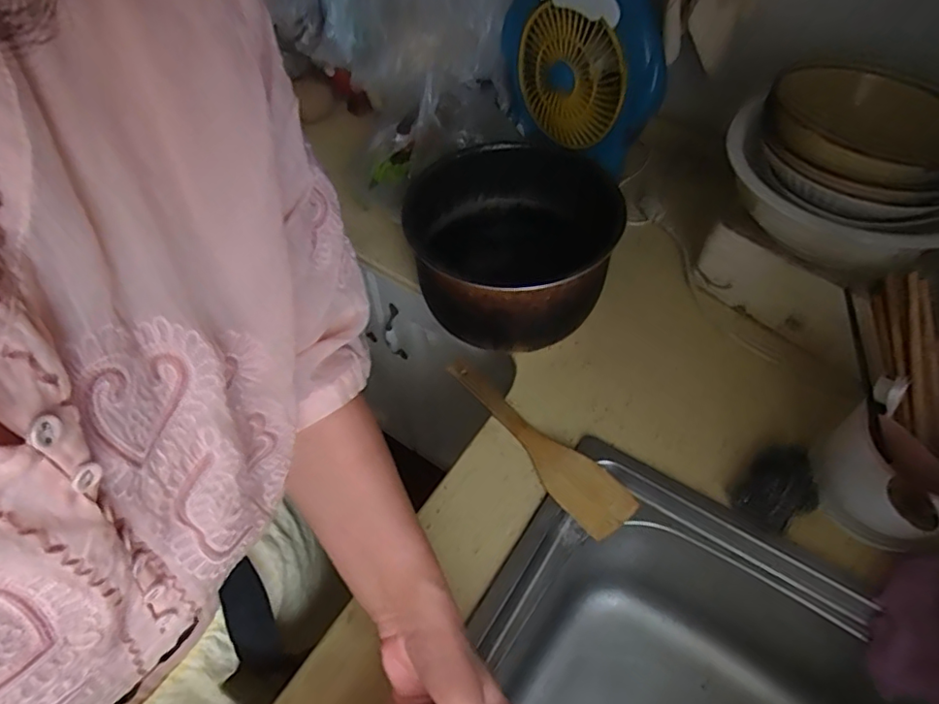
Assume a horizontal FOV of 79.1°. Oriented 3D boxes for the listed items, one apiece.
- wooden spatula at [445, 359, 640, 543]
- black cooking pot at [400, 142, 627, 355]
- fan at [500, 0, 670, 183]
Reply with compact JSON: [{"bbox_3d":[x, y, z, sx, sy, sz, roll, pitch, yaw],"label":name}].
[{"bbox_3d":[0.058,0.089,0.583,0.054,0.020,0.245,-37,60,-22],"label":"wooden spatula"},{"bbox_3d":[0.047,-0.116,0.666,0.221,0.150,0.238,-2,53,2],"label":"black cooking pot"},{"bbox_3d":[0.139,-0.382,0.750,0.074,0.221,0.252,-32,58,-19],"label":"fan"}]

